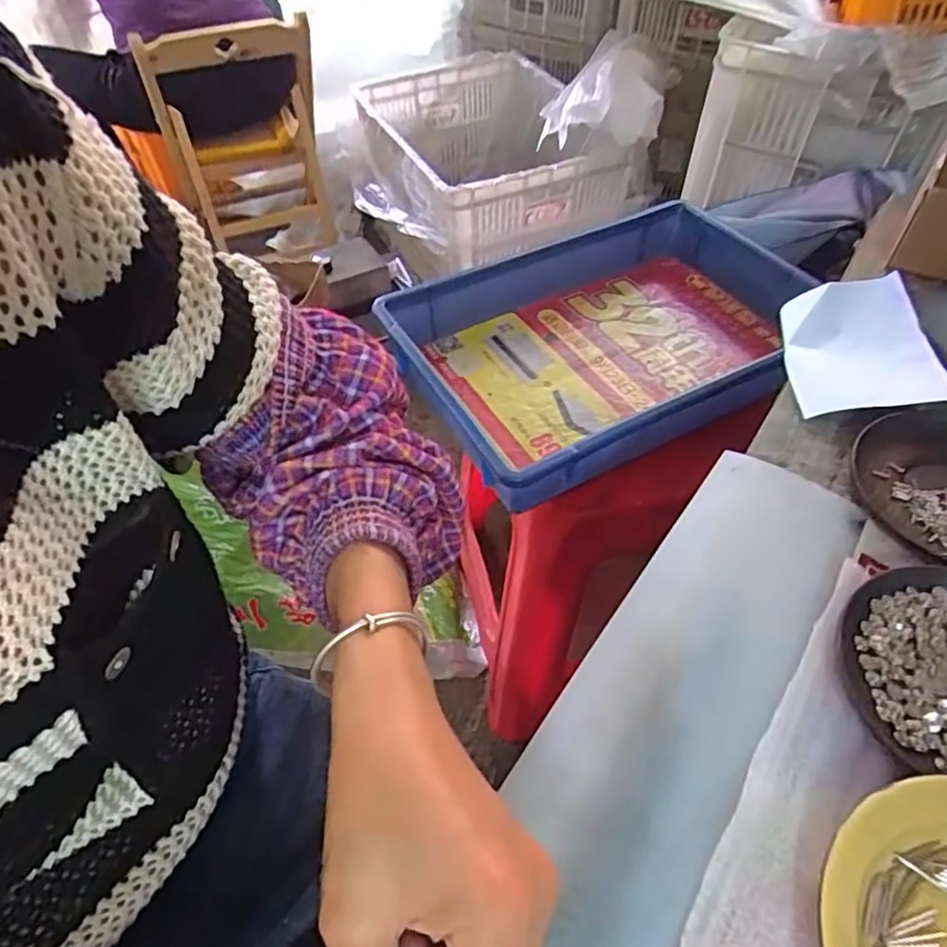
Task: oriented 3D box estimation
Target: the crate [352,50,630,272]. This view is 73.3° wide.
[{"bbox_3d":[0.016,-0.742,1.495,0.504,0.231,0.642,-22,55,-15],"label":"crate"}]

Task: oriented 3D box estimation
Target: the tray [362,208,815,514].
[{"bbox_3d":[0.153,-0.157,0.696,0.458,0.085,0.326,-22,53,-15],"label":"tray"}]

